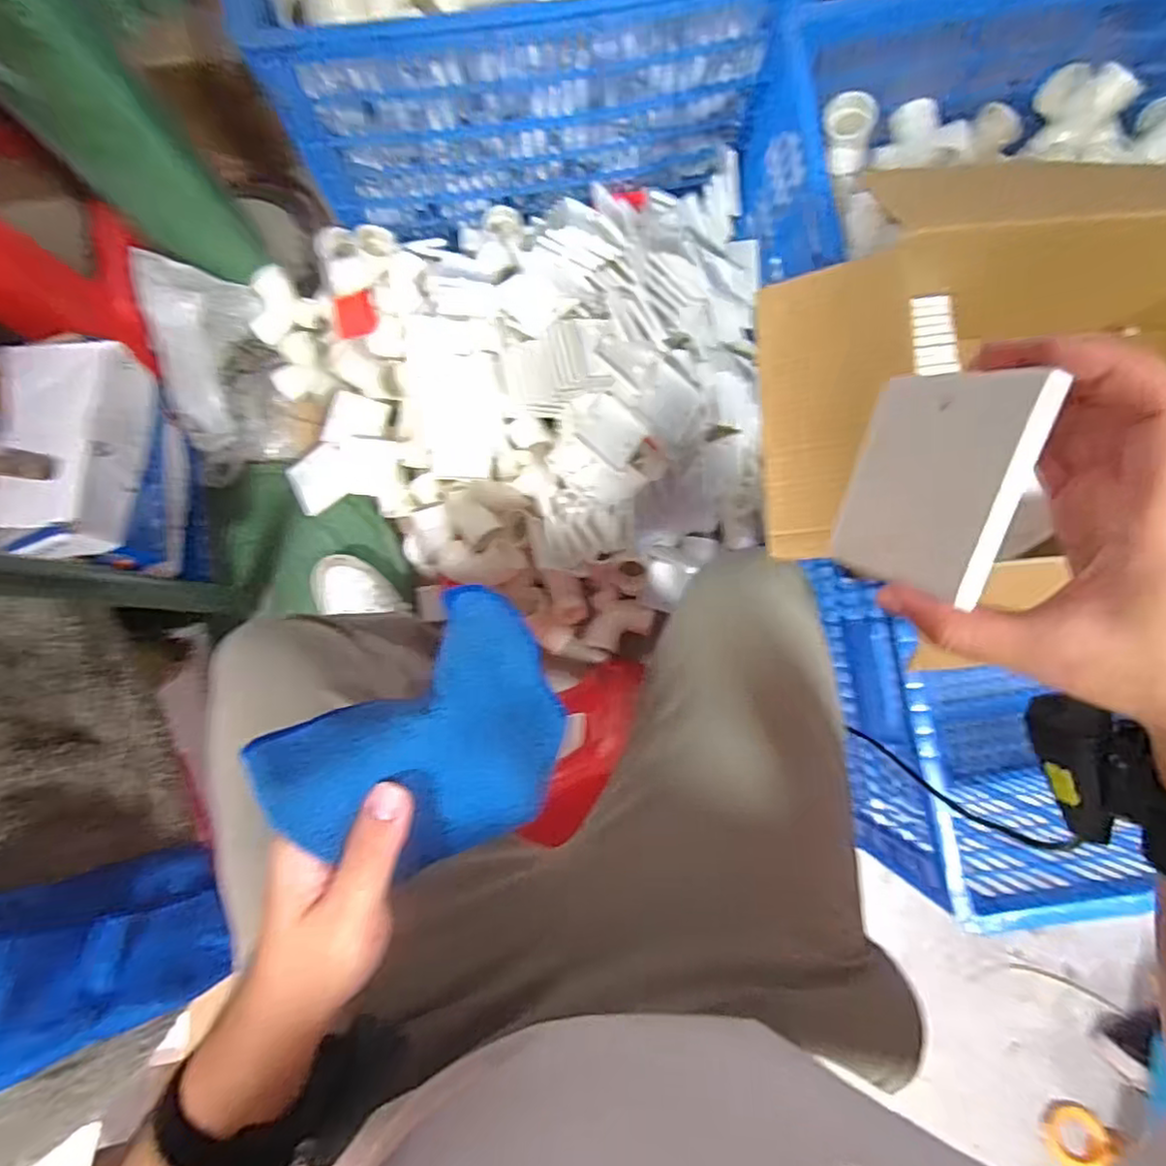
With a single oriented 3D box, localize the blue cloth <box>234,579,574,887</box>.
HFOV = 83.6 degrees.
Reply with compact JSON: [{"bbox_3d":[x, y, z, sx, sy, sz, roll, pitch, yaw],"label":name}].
[{"bbox_3d":[-0.073,0.085,0.332,0.062,0.115,0.144,14,48,38],"label":"blue cloth"}]

